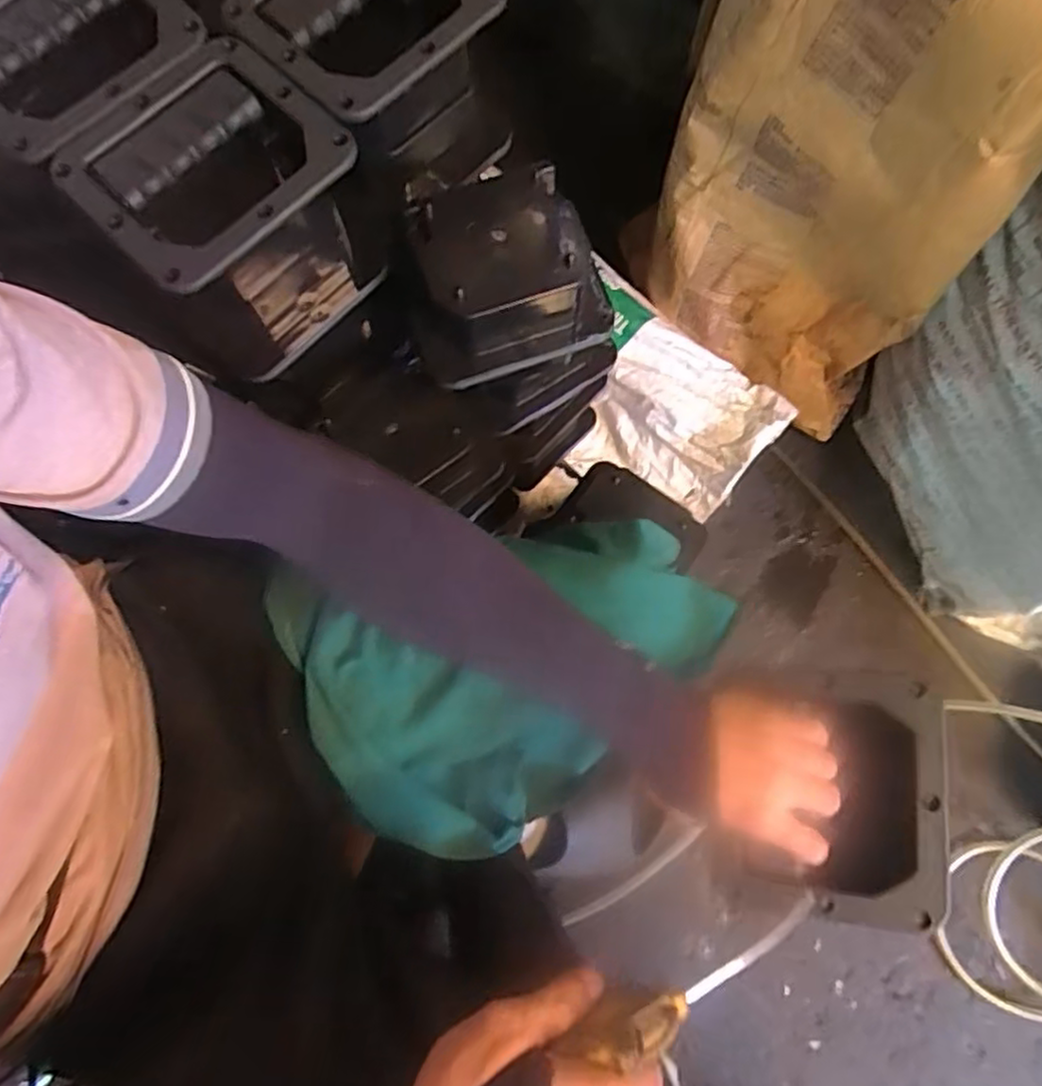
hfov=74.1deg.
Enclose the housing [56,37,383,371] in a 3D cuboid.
[{"bbox_3d":[-0.196,-0.224,0.477,0.149,0.119,0.139,-44,79,-10],"label":"housing"}]

